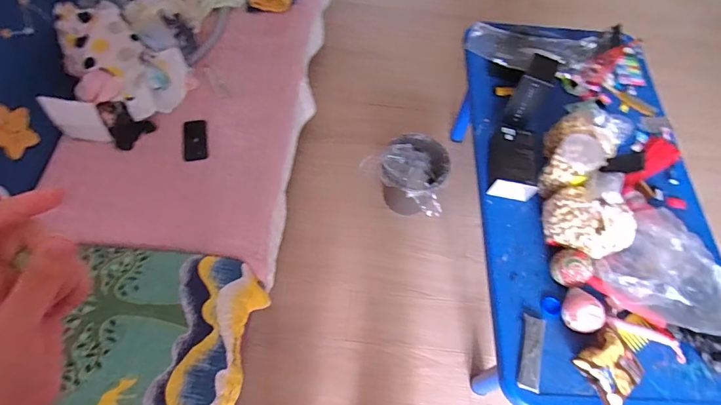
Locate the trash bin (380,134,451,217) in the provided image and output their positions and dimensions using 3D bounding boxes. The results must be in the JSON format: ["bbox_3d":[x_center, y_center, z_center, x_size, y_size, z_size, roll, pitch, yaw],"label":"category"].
[{"bbox_3d":[0.176,-0.075,1.483,0.220,0.205,0.267,17,61,6],"label":"trash bin"}]

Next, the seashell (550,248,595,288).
[{"bbox_3d":[0.470,0.151,0.957,0.084,0.060,0.079,2,61,-3],"label":"seashell"}]

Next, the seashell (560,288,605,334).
[{"bbox_3d":[0.474,0.233,0.922,0.080,0.055,0.095,-13,63,-11],"label":"seashell"}]

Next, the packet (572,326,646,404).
[{"bbox_3d":[0.511,0.331,0.865,0.130,0.040,0.117,-33,68,-20],"label":"packet"}]

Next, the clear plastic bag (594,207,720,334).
[{"bbox_3d":[0.688,0.130,0.944,0.244,0.093,0.256,32,64,13],"label":"clear plastic bag"}]

